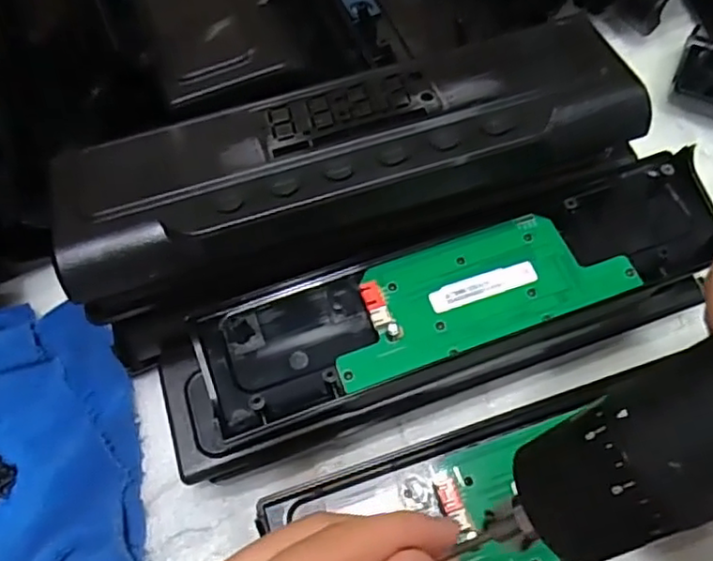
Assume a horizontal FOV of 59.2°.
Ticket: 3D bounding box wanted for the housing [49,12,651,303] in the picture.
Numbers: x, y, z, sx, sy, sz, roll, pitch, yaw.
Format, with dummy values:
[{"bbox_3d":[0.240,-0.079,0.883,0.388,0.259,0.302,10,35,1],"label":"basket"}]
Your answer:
[{"bbox_3d":[0.001,-0.052,0.257,0.239,0.028,0.075,-16,61,-6],"label":"housing"}]

